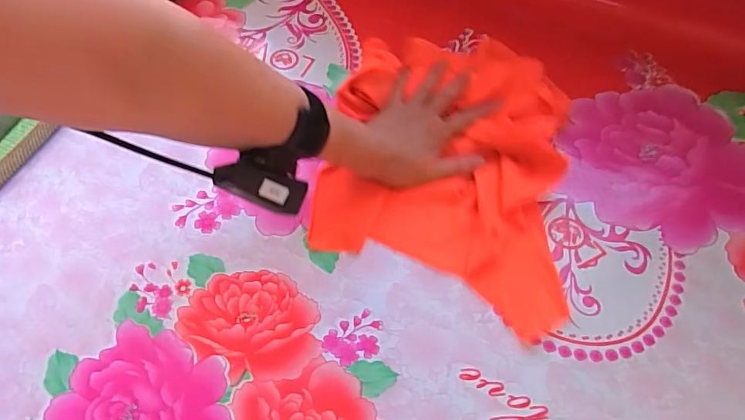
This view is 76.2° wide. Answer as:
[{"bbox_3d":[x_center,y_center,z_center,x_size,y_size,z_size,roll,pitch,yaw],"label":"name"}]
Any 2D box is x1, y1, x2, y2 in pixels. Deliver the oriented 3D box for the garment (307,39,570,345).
[{"bbox_3d":[0.071,-0.054,0.474,0.234,0.046,0.311,8,62,8],"label":"garment"}]

